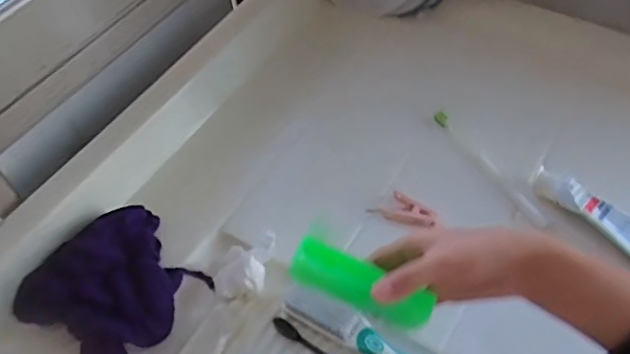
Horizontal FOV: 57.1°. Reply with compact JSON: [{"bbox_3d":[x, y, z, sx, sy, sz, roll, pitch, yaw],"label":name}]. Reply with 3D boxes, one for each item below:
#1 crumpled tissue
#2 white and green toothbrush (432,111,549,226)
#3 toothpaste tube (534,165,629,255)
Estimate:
[{"bbox_3d":[-0.075,0.095,0.584,0.059,0.037,0.046,-13,54,-6],"label":"crumpled tissue"},{"bbox_3d":[0.192,-0.013,0.638,0.013,0.014,0.173,-27,56,-15],"label":"white and green toothbrush"},{"bbox_3d":[0.296,0.041,0.583,0.162,0.030,0.047,34,63,25],"label":"toothpaste tube"}]

